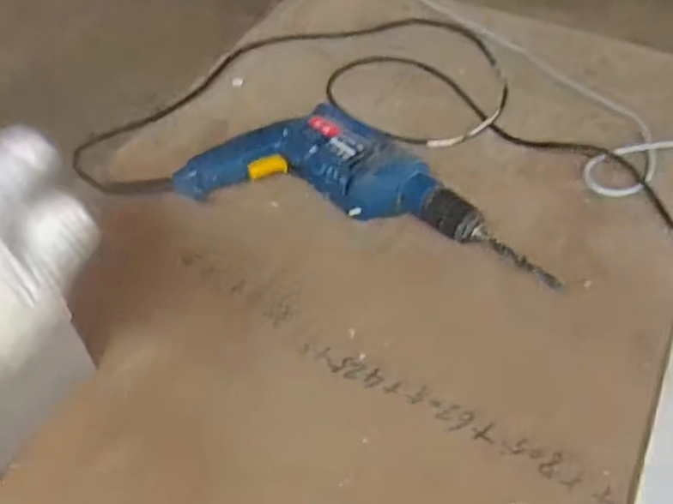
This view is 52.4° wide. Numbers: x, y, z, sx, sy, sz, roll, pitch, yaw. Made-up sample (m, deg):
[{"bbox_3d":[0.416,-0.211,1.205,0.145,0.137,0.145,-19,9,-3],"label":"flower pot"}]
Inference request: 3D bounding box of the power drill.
[{"bbox_3d":[0.034,-0.081,0.701,0.370,0.062,0.163,14,51,12],"label":"power drill"}]

